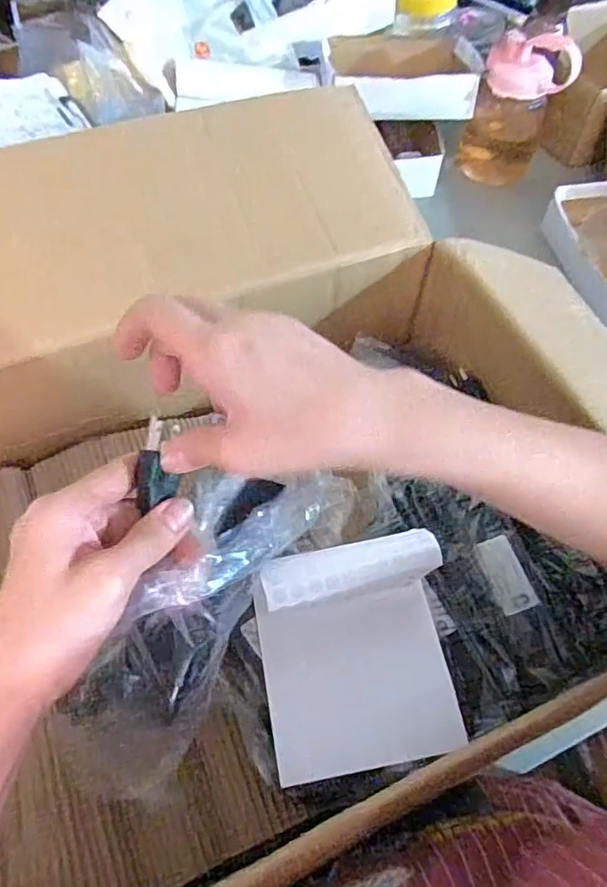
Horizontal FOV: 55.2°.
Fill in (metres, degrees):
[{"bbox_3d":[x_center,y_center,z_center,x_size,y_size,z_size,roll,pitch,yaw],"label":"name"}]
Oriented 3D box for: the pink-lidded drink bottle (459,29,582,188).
[{"bbox_3d":[0.323,-0.515,0.898,0.125,0.206,0.112,13,59,6],"label":"pink-lidded drink bottle"}]

